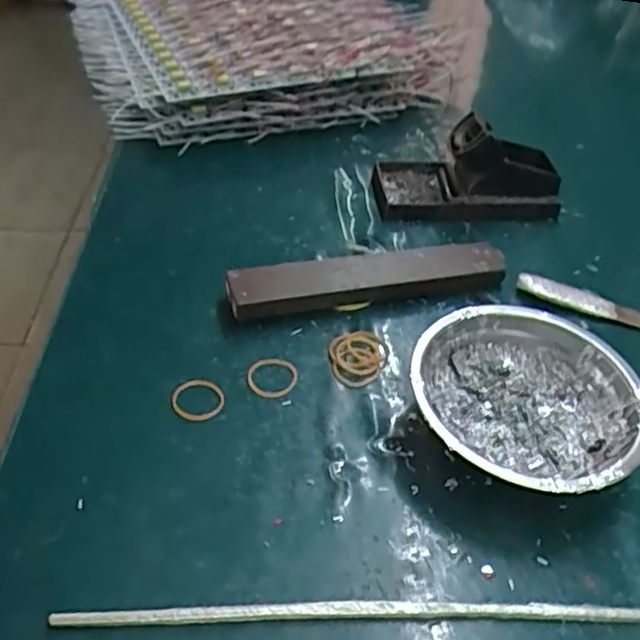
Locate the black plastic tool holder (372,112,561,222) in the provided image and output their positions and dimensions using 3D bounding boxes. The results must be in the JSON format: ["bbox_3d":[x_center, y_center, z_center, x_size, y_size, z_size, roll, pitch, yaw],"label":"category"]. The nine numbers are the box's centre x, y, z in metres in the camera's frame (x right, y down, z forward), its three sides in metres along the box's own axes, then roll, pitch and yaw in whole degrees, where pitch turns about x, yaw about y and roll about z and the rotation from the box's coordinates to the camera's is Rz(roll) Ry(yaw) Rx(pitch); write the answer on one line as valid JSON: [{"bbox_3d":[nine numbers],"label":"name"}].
[{"bbox_3d":[0.124,-0.132,0.543,0.148,0.061,0.075,-2,44,-7],"label":"black plastic tool holder"}]

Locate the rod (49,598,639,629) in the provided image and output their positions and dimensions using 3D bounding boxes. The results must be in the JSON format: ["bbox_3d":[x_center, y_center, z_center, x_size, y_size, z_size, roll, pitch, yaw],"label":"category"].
[{"bbox_3d":[0.023,0.133,0.299,0.276,0.006,0.012,1,44,-4],"label":"rod"}]

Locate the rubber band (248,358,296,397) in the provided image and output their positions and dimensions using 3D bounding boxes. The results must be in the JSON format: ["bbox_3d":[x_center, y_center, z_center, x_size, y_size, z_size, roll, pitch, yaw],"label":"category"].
[{"bbox_3d":[-0.029,0.035,0.398,0.030,0.004,0.028,1,44,-5],"label":"rubber band"}]

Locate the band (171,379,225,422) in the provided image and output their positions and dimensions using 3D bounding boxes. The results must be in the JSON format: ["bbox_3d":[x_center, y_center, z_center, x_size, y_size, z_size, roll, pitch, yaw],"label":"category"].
[{"bbox_3d":[-0.071,0.046,0.384,0.030,0.005,0.027,6,44,1],"label":"band"}]

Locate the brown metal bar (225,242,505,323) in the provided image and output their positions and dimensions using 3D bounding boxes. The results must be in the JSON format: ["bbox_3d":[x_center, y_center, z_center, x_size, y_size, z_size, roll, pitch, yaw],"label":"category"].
[{"bbox_3d":[0.036,-0.030,0.458,0.202,0.021,0.034,-9,46,-14],"label":"brown metal bar"}]

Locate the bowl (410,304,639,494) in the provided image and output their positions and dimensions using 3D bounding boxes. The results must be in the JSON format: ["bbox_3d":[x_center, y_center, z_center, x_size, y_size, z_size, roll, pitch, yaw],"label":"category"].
[{"bbox_3d":[0.114,0.050,0.371,0.125,0.040,0.124,3,44,-2],"label":"bowl"}]

